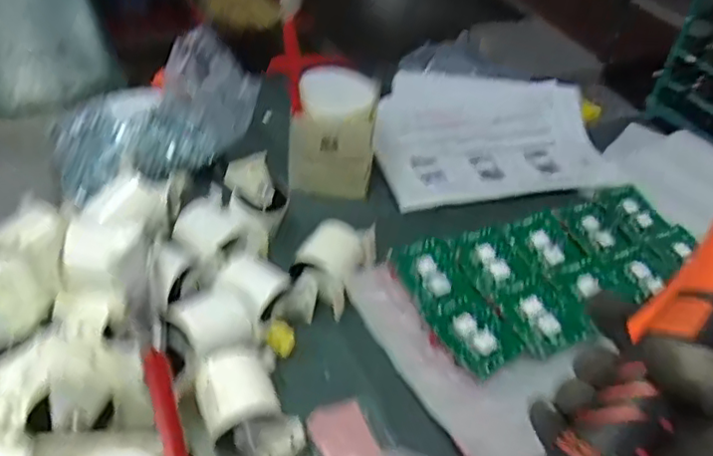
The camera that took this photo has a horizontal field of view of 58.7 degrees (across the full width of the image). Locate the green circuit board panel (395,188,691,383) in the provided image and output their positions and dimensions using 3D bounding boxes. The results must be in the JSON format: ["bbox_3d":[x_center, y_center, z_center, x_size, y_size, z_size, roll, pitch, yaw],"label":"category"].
[{"bbox_3d":[0.222,0.039,0.676,0.345,0.021,0.165,-12,40,-25],"label":"green circuit board panel"}]

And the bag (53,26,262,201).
[{"bbox_3d":[-0.248,-0.141,0.797,0.144,0.094,0.271,33,48,26],"label":"bag"}]

